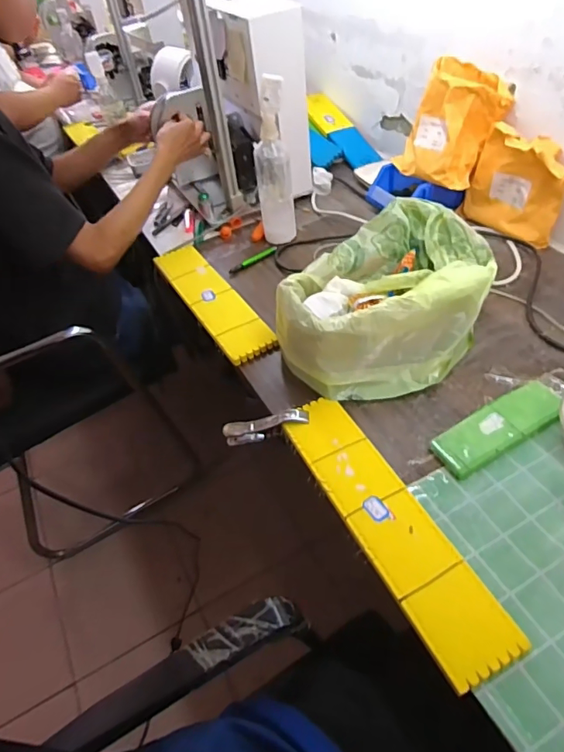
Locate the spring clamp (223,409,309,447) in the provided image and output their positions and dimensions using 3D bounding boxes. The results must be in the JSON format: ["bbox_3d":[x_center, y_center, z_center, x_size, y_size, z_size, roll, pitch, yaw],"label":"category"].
[{"bbox_3d":[-0.021,0.069,0.654,0.120,0.035,0.020,-18,44,17],"label":"spring clamp"}]

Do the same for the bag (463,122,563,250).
[{"bbox_3d":[0.407,-0.329,0.839,0.054,0.167,0.167,-23,48,-14],"label":"bag"}]

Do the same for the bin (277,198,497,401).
[{"bbox_3d":[0.149,-0.103,0.688,0.302,0.127,0.222,-36,52,-25],"label":"bin"}]

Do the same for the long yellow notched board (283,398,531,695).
[{"bbox_3d":[0.112,0.153,0.533,0.080,0.010,0.337,-23,48,-15],"label":"long yellow notched board"}]

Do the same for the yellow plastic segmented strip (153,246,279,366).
[{"bbox_3d":[-0.130,-0.142,0.844,0.081,0.015,0.352,-26,49,-18],"label":"yellow plastic segmented strip"}]

